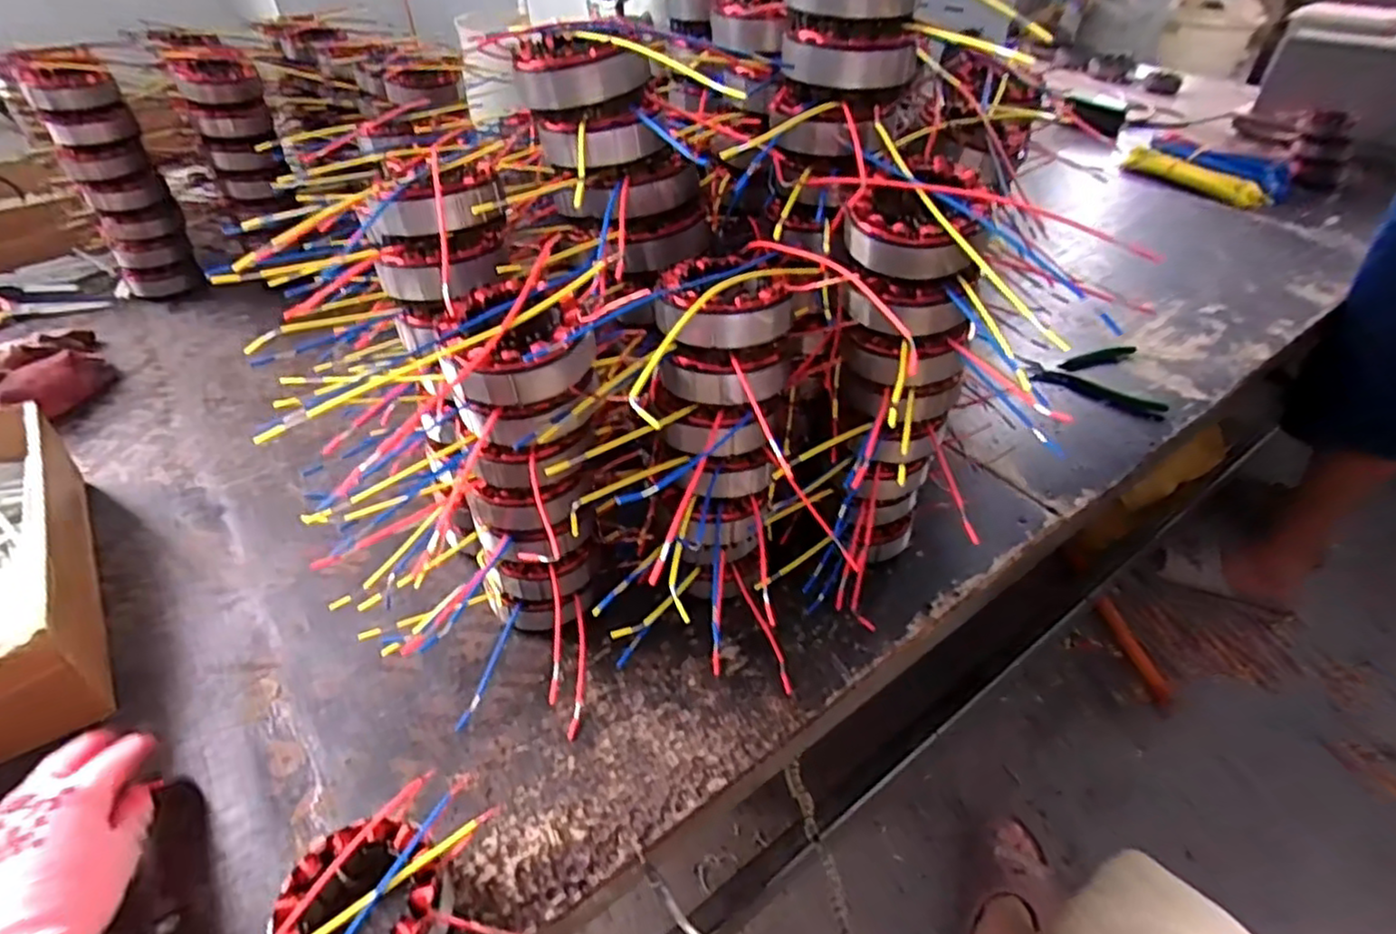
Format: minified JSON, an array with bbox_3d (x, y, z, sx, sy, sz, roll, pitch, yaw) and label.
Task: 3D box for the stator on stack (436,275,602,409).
[{"bbox_3d":[-0.107,-0.073,0.403,0.088,0.038,0.080,1,42,-1],"label":"stator on stack"}]

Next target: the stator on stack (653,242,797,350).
[{"bbox_3d":[0.015,-0.106,0.437,0.086,0.036,0.091,0,42,-1],"label":"stator on stack"}]

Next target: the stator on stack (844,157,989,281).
[{"bbox_3d":[0.134,-0.153,0.433,0.082,0.051,0.091,5,42,4],"label":"stator on stack"}]

